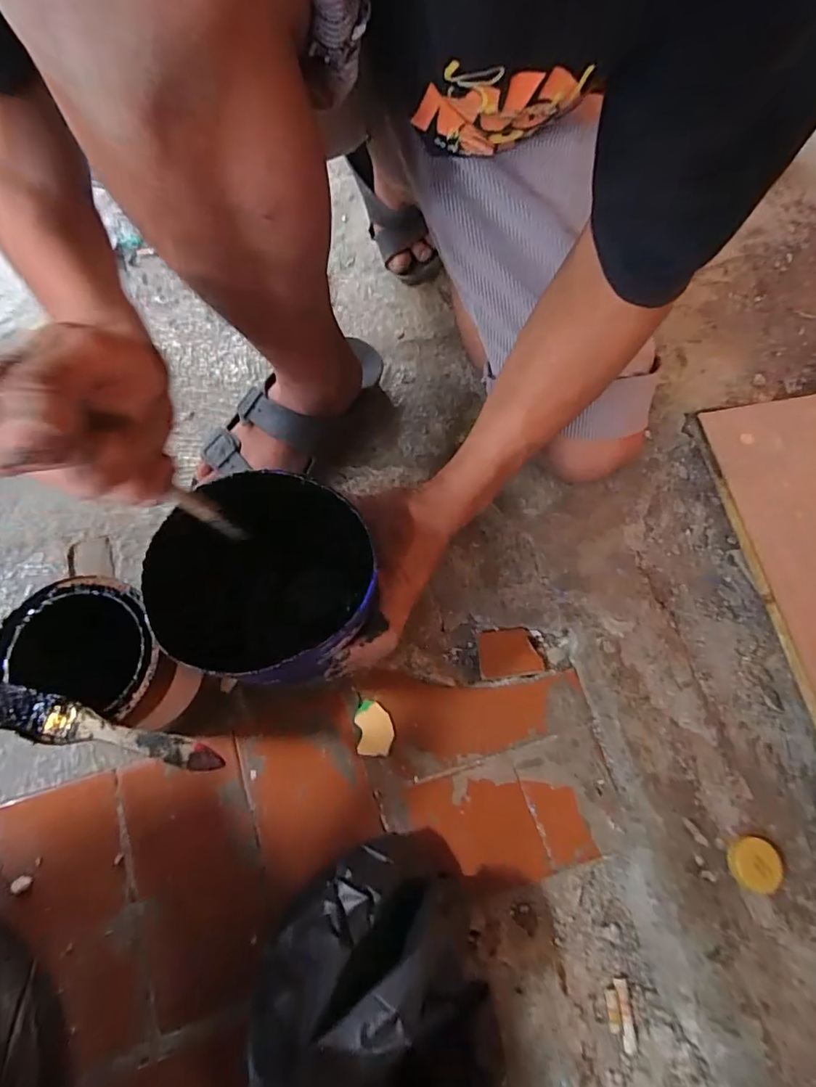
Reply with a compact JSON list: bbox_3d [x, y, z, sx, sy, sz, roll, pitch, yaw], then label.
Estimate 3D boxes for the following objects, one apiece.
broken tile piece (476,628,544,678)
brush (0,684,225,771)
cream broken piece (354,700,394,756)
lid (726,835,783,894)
[{"bbox_3d":[0.096,0.105,0.483,0.055,0.013,0.044,-6,72,0],"label":"broken tile piece"},{"bbox_3d":[-0.194,0.119,0.308,0.153,0.021,0.028,15,71,3],"label":"brush"},{"bbox_3d":[-0.031,0.166,0.451,0.032,0.004,0.047,-7,72,-1],"label":"cream broken piece"},{"bbox_3d":[0.288,0.266,0.415,0.043,0.008,0.039,23,74,9],"label":"lid"}]

